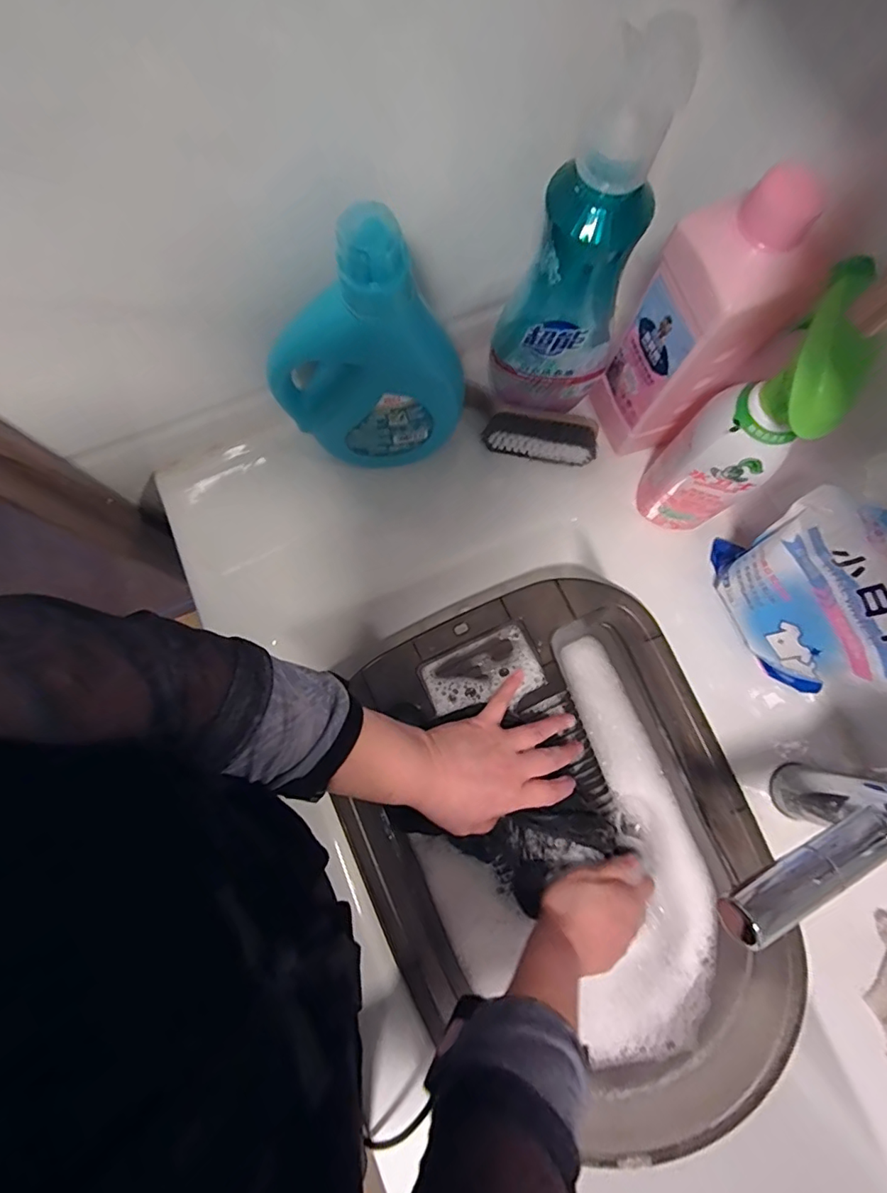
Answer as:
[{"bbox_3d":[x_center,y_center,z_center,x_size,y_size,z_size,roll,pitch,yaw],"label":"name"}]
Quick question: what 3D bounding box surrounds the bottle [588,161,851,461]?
[{"bbox_3d":[0.186,-0.197,0.395,0.077,0.216,0.080,-26,80,-5],"label":"bottle"}]

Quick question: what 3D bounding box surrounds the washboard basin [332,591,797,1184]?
[{"bbox_3d":[0.104,0.238,0.477,0.321,0.103,0.459,-23,80,-4],"label":"washboard basin"}]

